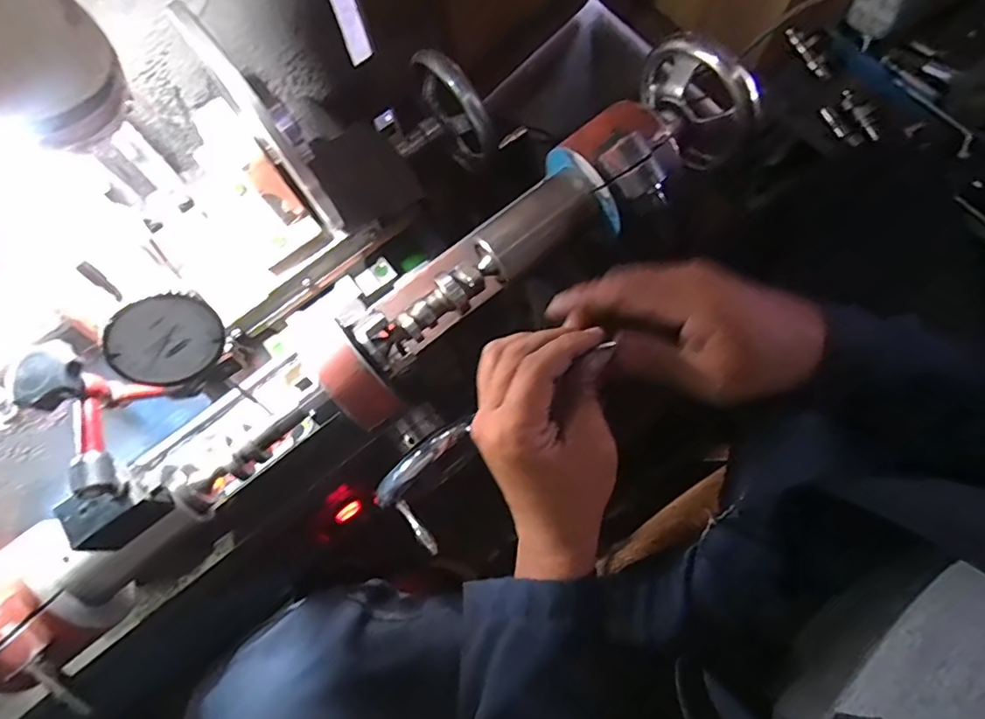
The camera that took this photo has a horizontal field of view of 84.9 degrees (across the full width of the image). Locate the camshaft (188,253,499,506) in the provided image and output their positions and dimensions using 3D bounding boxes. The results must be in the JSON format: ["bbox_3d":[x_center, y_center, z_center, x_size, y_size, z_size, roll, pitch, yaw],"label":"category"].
[{"bbox_3d":[-0.099,0.007,0.371,0.251,0.027,0.031,-38,77,-8],"label":"camshaft"}]

